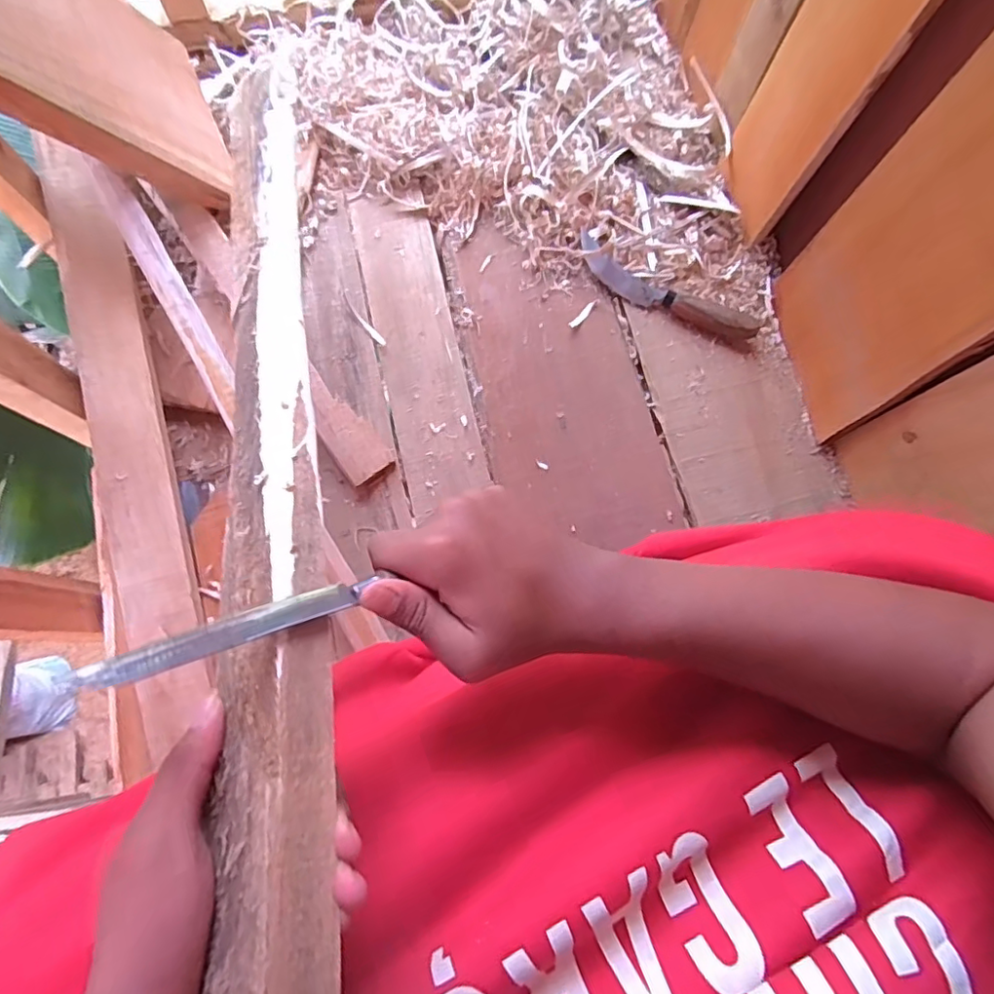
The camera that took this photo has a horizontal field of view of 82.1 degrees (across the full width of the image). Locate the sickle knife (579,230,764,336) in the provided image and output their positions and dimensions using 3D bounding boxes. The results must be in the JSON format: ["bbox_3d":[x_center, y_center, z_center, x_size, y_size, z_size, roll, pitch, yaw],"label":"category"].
[{"bbox_3d":[0.177,-0.216,0.594,0.204,0.023,0.042,27,77,6],"label":"sickle knife"}]

